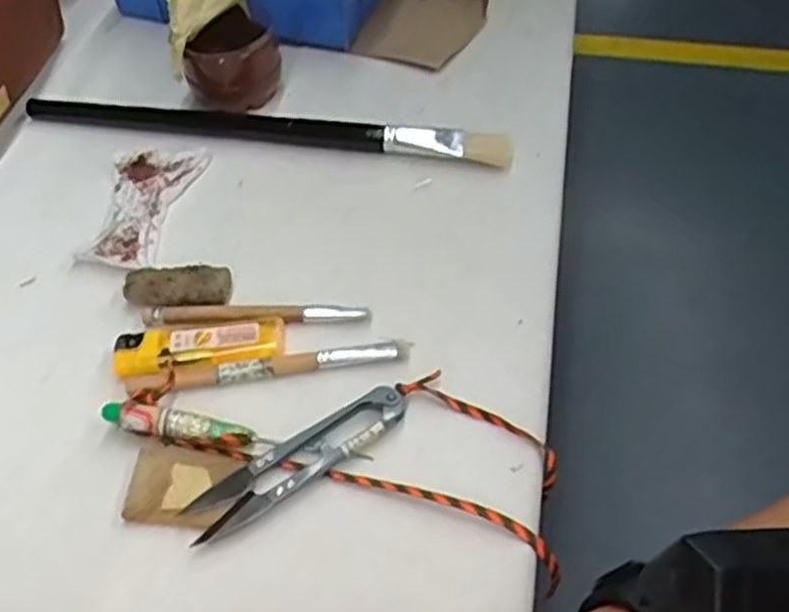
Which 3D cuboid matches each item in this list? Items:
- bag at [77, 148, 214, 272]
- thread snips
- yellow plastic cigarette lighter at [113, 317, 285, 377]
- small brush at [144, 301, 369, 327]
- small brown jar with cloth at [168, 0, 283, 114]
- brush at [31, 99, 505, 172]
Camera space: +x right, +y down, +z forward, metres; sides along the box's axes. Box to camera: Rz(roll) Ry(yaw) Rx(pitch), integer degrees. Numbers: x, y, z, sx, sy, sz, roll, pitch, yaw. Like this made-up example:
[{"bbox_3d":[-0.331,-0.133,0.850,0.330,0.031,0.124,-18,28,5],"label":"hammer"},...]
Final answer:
[{"bbox_3d":[-0.142,-0.058,0.423,0.051,0.005,0.093,3,52,3],"label":"bag"},{"bbox_3d":[-0.040,0.065,0.318,0.100,0.008,0.026,-27,56,-19],"label":"thread snips"},{"bbox_3d":[-0.092,0.017,0.354,0.077,0.007,0.025,-7,49,-1],"label":"yellow plastic cigarette lighter"},{"bbox_3d":[-0.068,0.004,0.370,0.110,0.009,0.010,0,52,1],"label":"small brush"},{"bbox_3d":[-0.106,-0.170,0.467,0.059,0.075,0.061,0,52,0],"label":"small brown jar with cloth"},{"bbox_3d":[-0.078,-0.111,0.456,0.294,0.017,0.026,7,52,7],"label":"brush"}]

